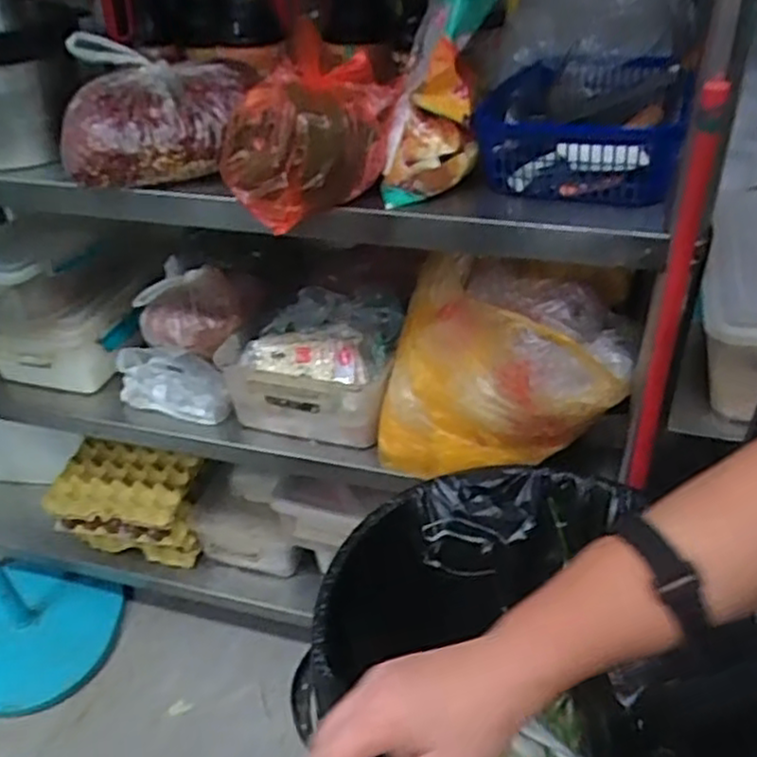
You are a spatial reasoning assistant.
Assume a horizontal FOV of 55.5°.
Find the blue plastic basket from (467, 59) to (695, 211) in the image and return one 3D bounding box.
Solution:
[{"bbox_3d":[0.275,-0.341,0.948,0.232,0.096,0.355,11,38,19],"label":"blue plastic basket"}]

